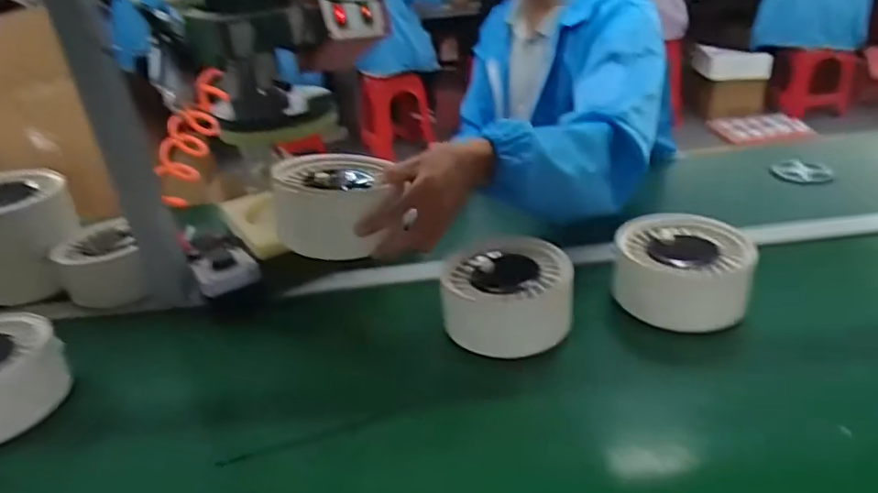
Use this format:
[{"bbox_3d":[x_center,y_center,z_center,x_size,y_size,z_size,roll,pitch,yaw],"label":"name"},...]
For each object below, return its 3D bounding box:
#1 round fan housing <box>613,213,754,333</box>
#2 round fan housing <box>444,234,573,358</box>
[{"bbox_3d":[0.269,0.033,0.653,0.141,0.081,0.128,3,30,14],"label":"round fan housing"},{"bbox_3d":[0.075,0.050,0.647,0.135,0.074,0.128,-4,29,2],"label":"round fan housing"}]

